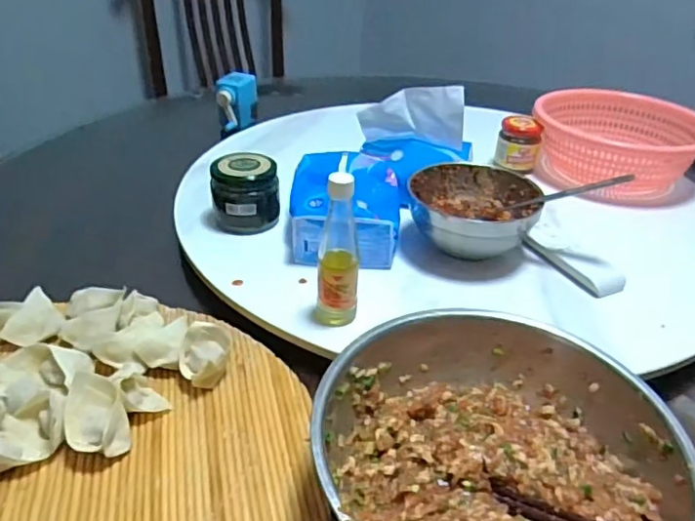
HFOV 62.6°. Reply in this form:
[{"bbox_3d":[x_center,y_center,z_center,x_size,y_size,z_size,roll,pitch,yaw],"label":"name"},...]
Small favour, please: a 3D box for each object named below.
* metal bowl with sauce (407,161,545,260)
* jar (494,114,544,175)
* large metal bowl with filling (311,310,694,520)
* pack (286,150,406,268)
[{"bbox_3d":[0.129,-0.045,0.615,0.130,0.079,0.114,3,34,1],"label":"metal bowl with sauce"},{"bbox_3d":[0.231,-0.155,0.772,0.056,0.063,0.053,13,35,14],"label":"jar"},{"bbox_3d":[0.089,0.125,0.366,0.214,0.074,0.202,2,34,-1],"label":"large metal bowl with filling"},{"bbox_3d":[0.000,-0.056,0.613,0.119,0.082,0.133,4,34,2],"label":"pack"}]

